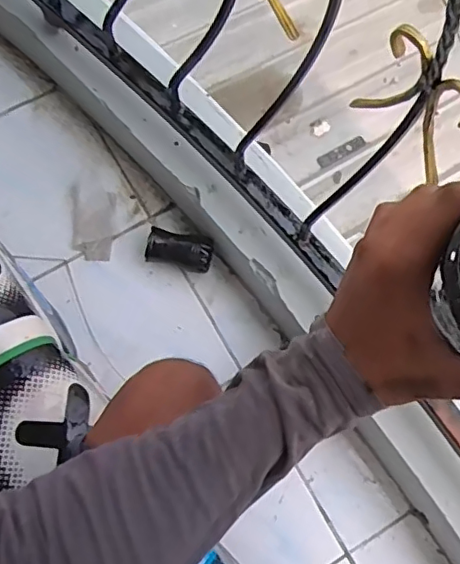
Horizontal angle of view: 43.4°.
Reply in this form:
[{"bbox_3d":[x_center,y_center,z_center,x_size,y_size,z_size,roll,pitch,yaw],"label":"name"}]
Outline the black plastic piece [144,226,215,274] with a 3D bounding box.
[{"bbox_3d":[-0.079,-0.052,0.924,0.103,0.063,0.055,12,76,3],"label":"black plastic piece"}]

